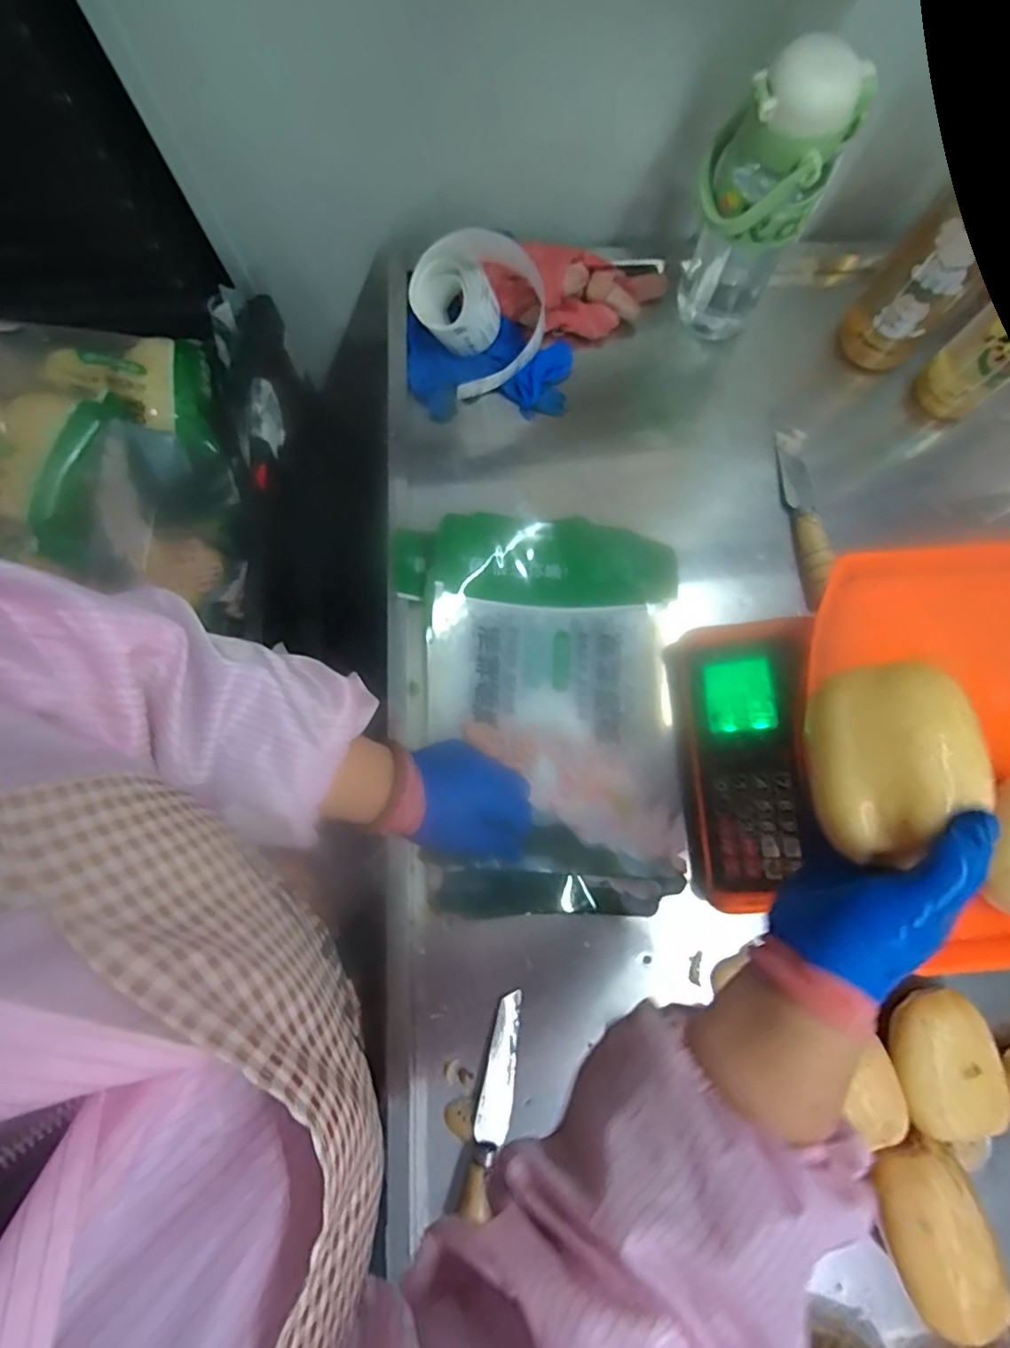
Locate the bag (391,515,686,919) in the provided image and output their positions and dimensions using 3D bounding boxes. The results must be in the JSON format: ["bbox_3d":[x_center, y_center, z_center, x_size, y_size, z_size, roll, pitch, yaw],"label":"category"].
[{"bbox_3d":[0.035,0.030,0.524,0.234,0.039,0.339,-5,80,0],"label":"bag"}]

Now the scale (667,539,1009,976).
[{"bbox_3d":[0.296,0.065,0.471,0.286,0.119,0.291,-8,80,-1],"label":"scale"}]

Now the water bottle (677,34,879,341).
[{"bbox_3d":[0.199,-0.374,0.511,0.093,0.232,0.068,26,81,5],"label":"water bottle"}]

